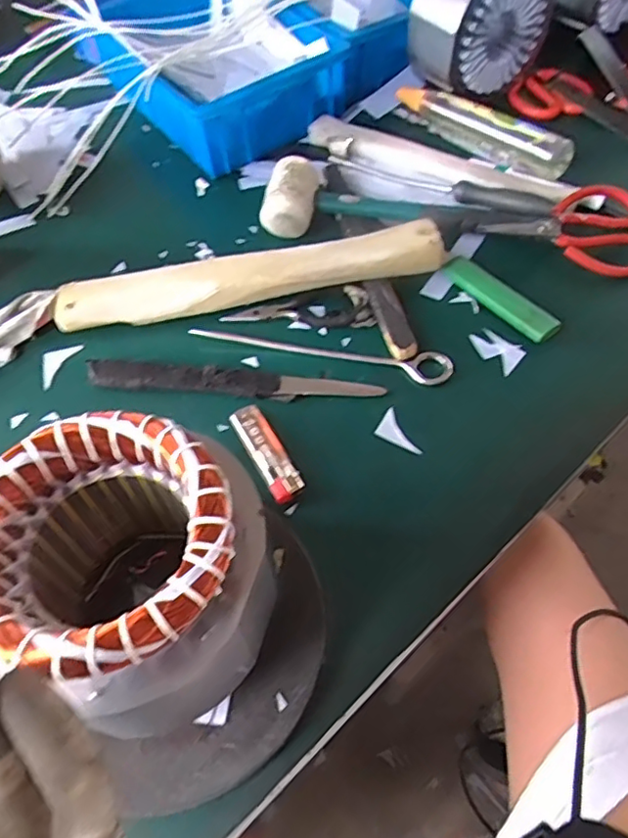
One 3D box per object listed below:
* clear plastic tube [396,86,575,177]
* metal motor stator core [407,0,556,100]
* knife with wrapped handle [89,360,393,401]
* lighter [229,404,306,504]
[{"bbox_3d":[0.180,-0.326,0.659,0.223,0.030,0.029,37,64,23],"label":"clear plastic tube"},{"bbox_3d":[0.185,-0.449,0.670,0.144,0.150,0.087,-33,61,-19],"label":"metal motor stator core"},{"bbox_3d":[-0.066,-0.031,0.495,0.241,0.012,0.024,4,56,4],"label":"knife with wrapped handle"},{"bbox_3d":[-0.037,0.024,0.459,0.026,0.007,0.089,-26,59,-15],"label":"lighter"}]

